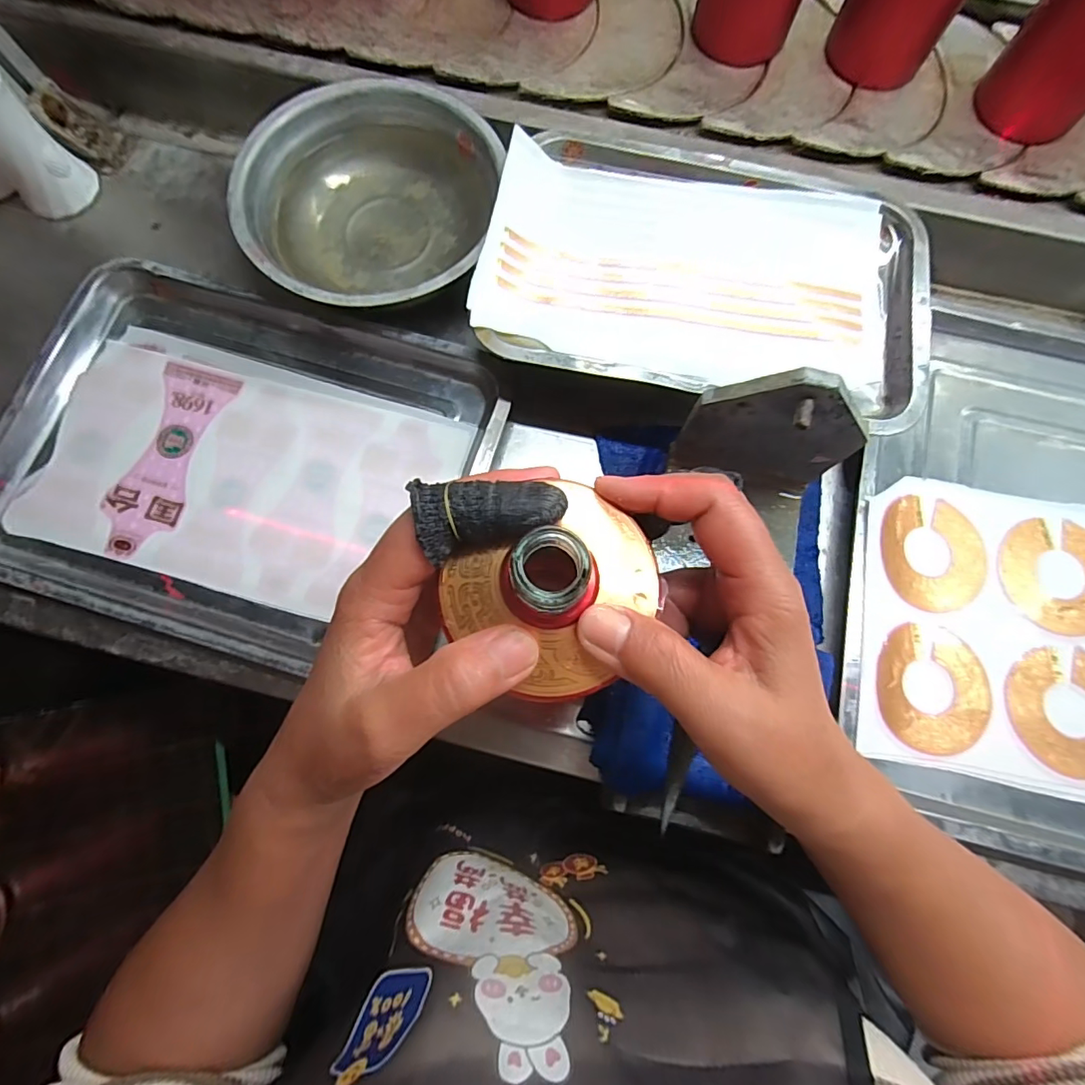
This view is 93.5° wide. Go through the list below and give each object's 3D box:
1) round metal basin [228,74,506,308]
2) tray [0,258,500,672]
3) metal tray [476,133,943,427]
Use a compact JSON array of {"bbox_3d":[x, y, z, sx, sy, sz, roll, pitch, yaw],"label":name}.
[{"bbox_3d":[-0.132,-0.263,0.389,0.183,0.044,0.199,0,81,0],"label":"round metal basin"},{"bbox_3d":[-0.225,-0.065,0.368,0.324,0.030,0.247,16,81,2],"label":"tray"},{"bbox_3d":[0.113,-0.182,0.371,0.302,0.062,0.219,12,81,2],"label":"metal tray"}]

